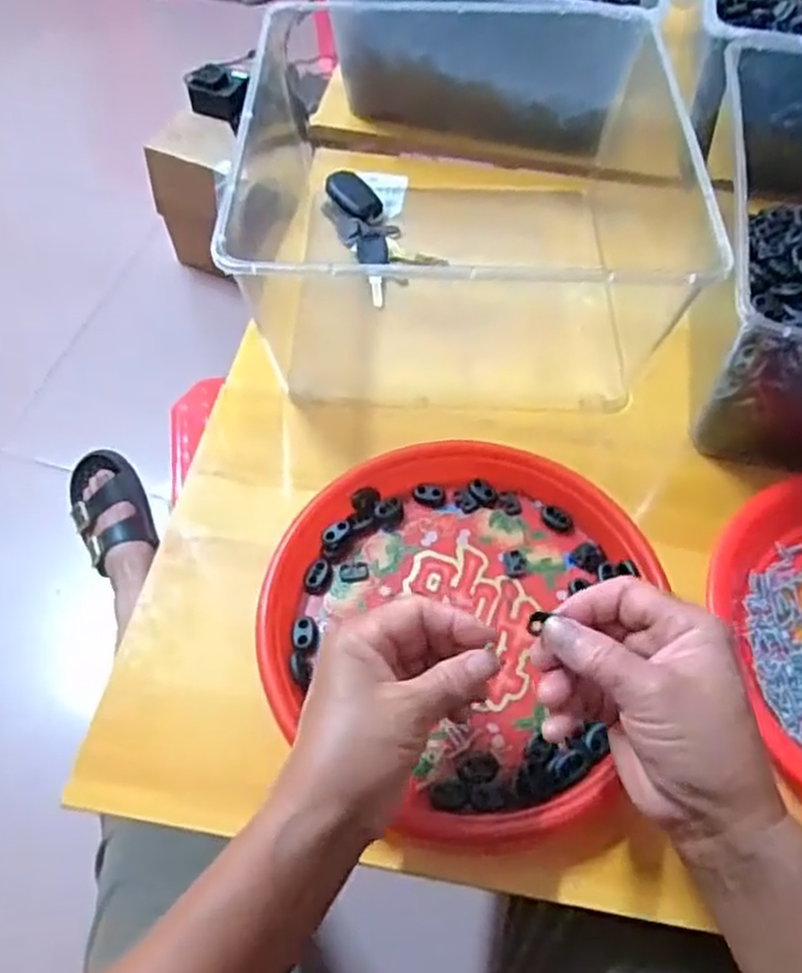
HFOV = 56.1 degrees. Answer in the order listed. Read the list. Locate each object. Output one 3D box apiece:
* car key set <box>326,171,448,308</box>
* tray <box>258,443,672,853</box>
[{"bbox_3d":[-0.016,-0.220,0.644,0.068,0.013,0.153,-18,60,-12],"label":"car key set"},{"bbox_3d":[0.033,0.079,0.450,0.216,0.028,0.231,0,58,-1],"label":"tray"}]

